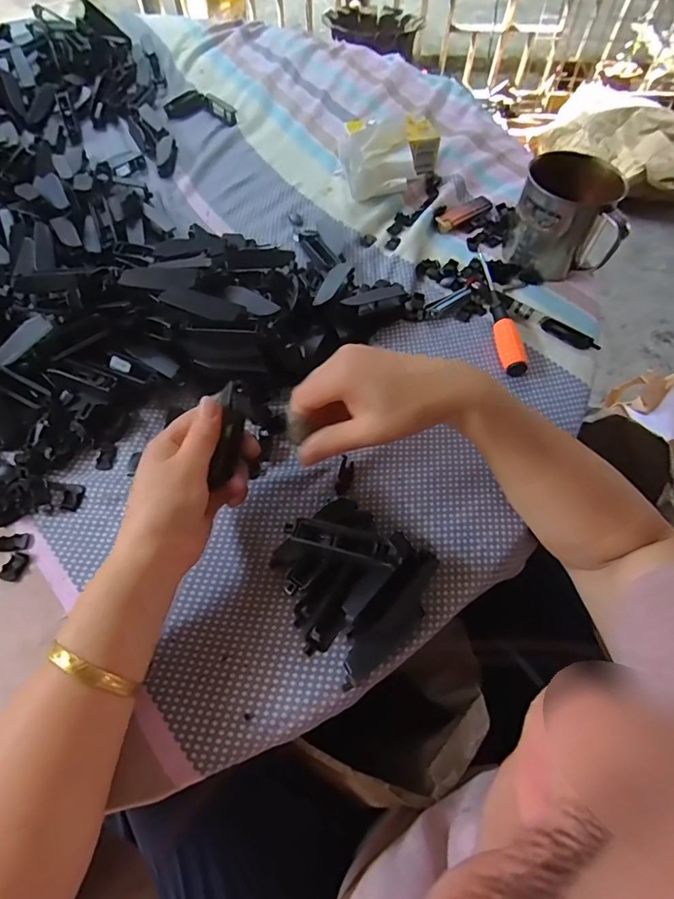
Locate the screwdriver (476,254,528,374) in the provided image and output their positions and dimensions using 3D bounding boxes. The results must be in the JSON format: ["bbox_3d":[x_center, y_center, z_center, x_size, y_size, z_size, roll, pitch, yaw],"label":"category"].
[{"bbox_3d":[0.155,-0.137,0.456,0.015,0.018,0.157,-3,60,-3],"label":"screwdriver"}]

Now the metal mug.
[{"bbox_3d":[0.230,-0.232,0.474,0.101,0.090,0.081,19,61,10],"label":"metal mug"}]

